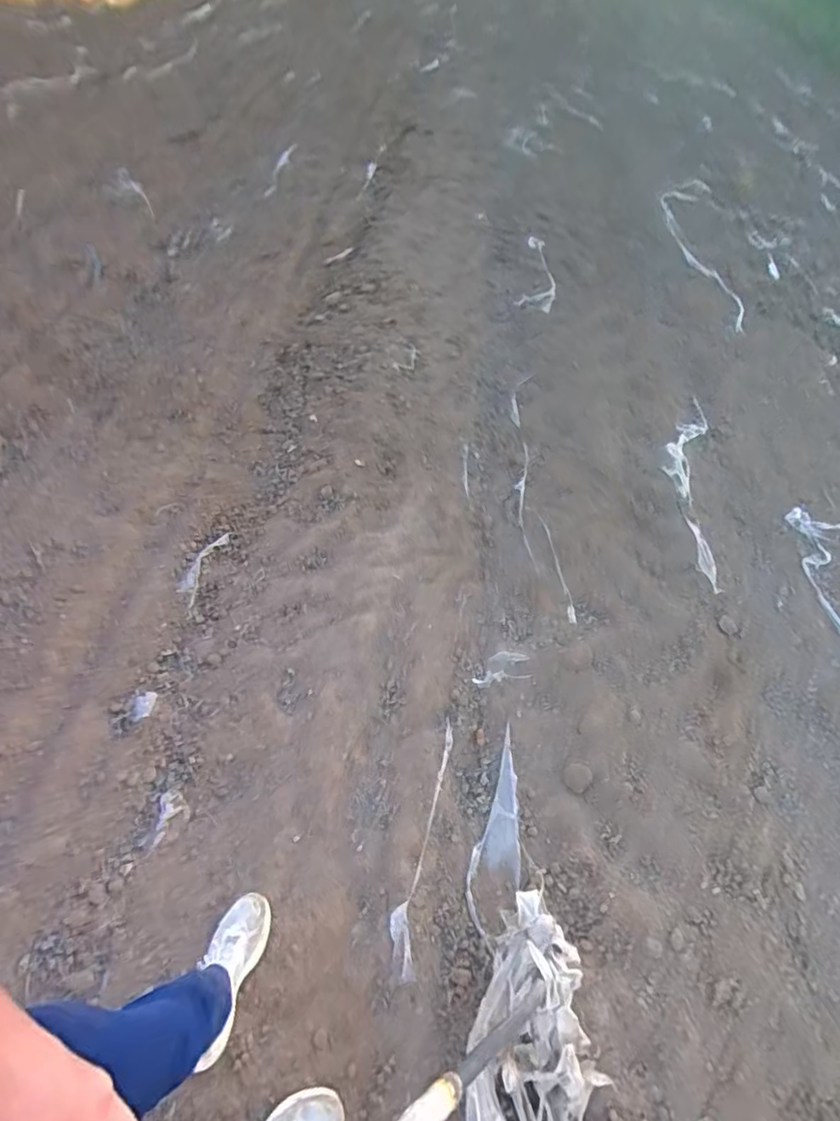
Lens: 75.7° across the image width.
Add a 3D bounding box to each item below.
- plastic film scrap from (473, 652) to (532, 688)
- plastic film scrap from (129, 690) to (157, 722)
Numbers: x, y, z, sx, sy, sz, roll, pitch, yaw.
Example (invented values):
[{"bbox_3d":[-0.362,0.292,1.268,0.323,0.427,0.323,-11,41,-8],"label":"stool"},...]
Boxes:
[{"bbox_3d":[0.236,0.315,1.583,0.170,0.016,0.096,-7,56,-11],"label":"plastic film scrap"},{"bbox_3d":[-0.729,0.381,1.414,0.056,0.010,0.081,9,54,1],"label":"plastic film scrap"}]

